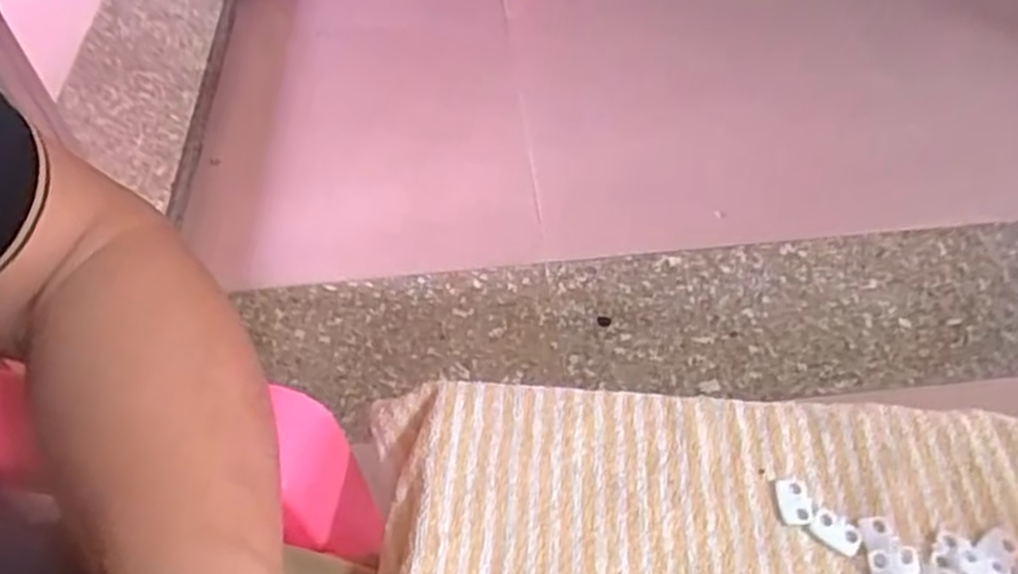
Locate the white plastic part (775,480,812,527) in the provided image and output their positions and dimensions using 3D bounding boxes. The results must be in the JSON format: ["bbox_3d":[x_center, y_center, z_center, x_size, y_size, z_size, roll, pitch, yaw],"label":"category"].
[{"bbox_3d":[0.113,0.085,0.304,0.012,0.004,0.019,-1,50,1],"label":"white plastic part"}]

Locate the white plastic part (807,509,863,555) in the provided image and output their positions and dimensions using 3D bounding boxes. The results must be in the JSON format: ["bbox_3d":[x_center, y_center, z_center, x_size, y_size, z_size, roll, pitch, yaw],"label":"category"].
[{"bbox_3d":[0.126,0.093,0.295,0.019,0.004,0.012,30,57,24],"label":"white plastic part"}]

